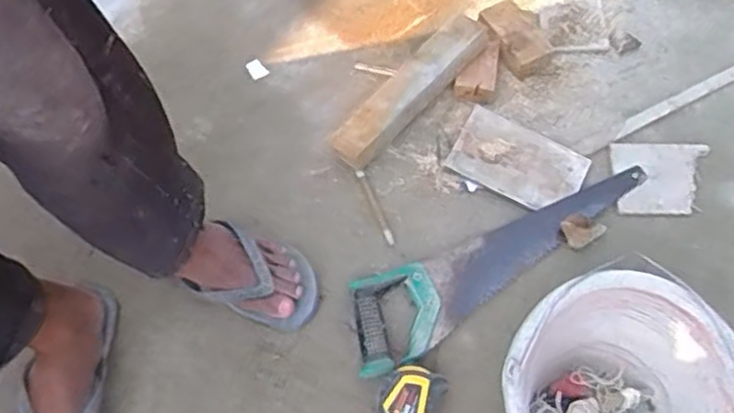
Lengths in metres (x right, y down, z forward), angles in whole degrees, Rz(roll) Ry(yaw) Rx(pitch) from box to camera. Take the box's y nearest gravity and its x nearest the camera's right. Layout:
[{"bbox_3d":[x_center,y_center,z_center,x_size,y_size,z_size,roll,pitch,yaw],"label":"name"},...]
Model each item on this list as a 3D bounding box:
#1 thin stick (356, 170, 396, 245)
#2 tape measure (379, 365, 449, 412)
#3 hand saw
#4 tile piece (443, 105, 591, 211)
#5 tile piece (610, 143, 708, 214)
[{"bbox_3d":[0.011,0.000,0.950,0.012,0.008,0.113,-21,65,-9],"label":"thin stick"},{"bbox_3d":[0.053,0.219,0.824,0.068,0.027,0.070,26,67,13],"label":"tape measure"},{"bbox_3d":[0.172,0.061,0.907,0.435,0.023,0.112,-28,66,-12],"label":"hand saw"},{"bbox_3d":[0.202,-0.059,0.966,0.170,0.008,0.102,27,72,8],"label":"tile piece"},{"bbox_3d":[0.394,-0.041,0.966,0.130,0.013,0.103,1,64,2],"label":"tile piece"}]

